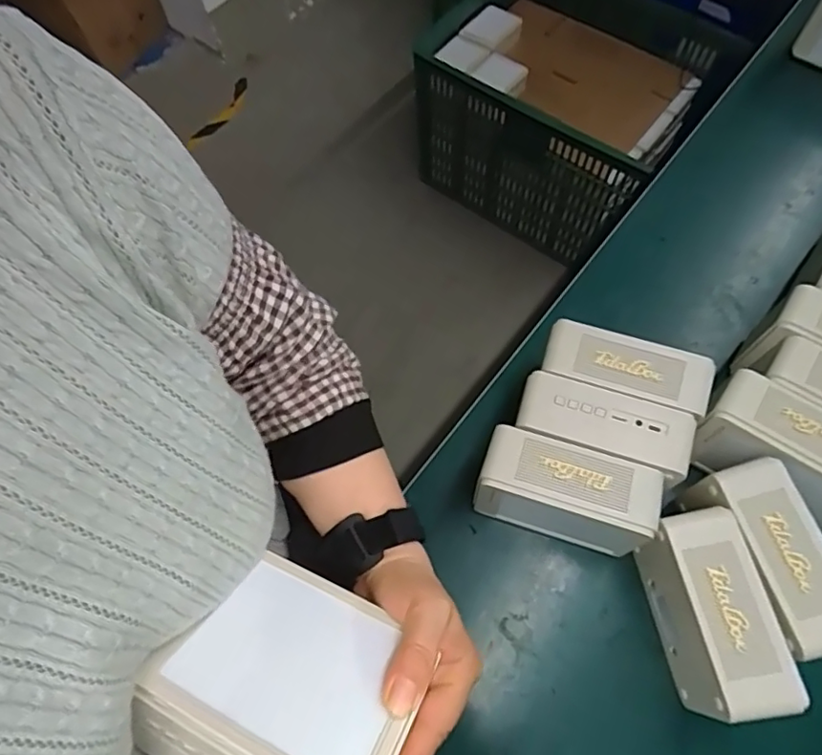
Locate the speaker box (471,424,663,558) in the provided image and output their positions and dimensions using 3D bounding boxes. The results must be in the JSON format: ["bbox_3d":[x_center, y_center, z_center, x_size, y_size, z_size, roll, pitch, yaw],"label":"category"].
[{"bbox_3d":[0.128,0.103,0.492,0.140,0.106,0.063,16,68,10],"label":"speaker box"}]

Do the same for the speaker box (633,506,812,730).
[{"bbox_3d":[0.228,0.182,0.446,0.054,0.106,0.136,-10,66,-2],"label":"speaker box"}]

